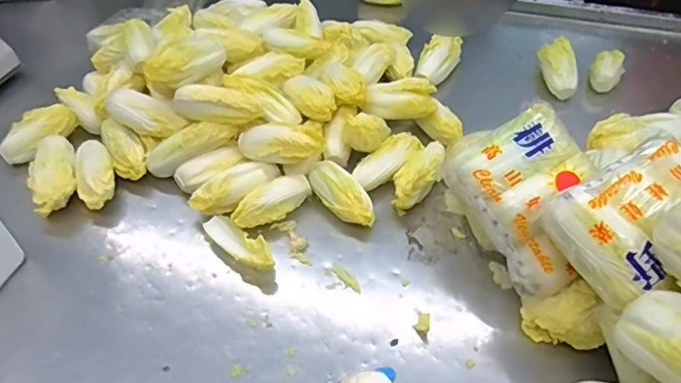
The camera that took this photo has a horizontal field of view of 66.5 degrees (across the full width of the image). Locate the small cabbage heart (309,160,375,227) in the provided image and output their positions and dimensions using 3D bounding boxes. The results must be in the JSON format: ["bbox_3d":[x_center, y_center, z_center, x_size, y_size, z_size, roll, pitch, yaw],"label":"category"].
[{"bbox_3d":[0.000,0.007,0.706,0.050,0.046,0.115,-24,52,-18],"label":"small cabbage heart"}]

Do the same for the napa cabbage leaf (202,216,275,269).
[{"bbox_3d":[-0.125,0.068,0.667,0.115,0.025,0.042,35,58,28],"label":"napa cabbage leaf"}]

